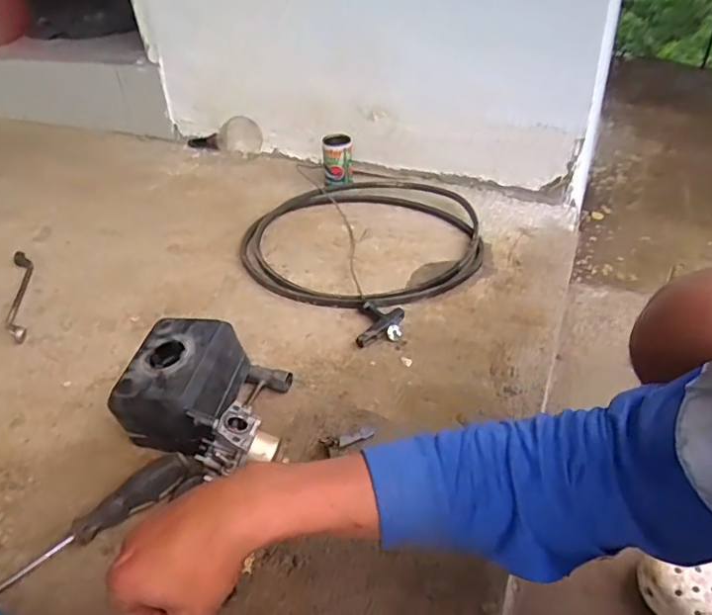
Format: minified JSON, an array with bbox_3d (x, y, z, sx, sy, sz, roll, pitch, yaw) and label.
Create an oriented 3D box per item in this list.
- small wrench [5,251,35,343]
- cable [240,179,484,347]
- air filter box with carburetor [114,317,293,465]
[{"bbox_3d":[-0.473,-0.020,0.773,0.027,0.016,0.210,-15,40,-17],"label":"small wrench"},{"bbox_3d":[0.031,-0.120,0.869,0.333,0.022,0.406,25,45,30],"label":"cable"},{"bbox_3d":[-0.151,0.091,0.564,0.164,0.088,0.143,4,38,7],"label":"air filter box with carburetor"}]

